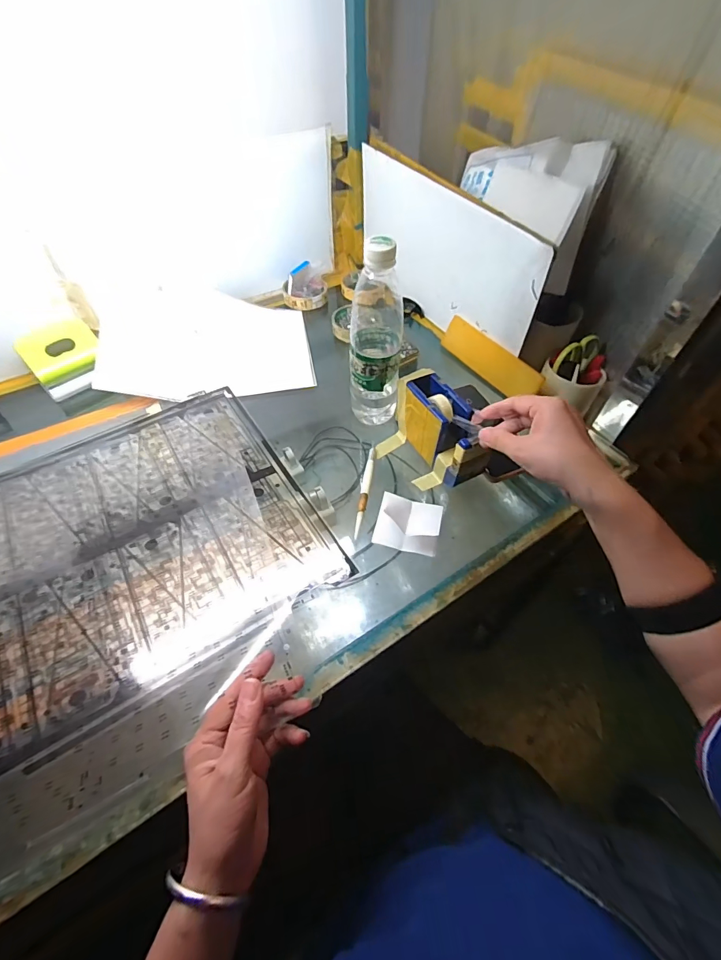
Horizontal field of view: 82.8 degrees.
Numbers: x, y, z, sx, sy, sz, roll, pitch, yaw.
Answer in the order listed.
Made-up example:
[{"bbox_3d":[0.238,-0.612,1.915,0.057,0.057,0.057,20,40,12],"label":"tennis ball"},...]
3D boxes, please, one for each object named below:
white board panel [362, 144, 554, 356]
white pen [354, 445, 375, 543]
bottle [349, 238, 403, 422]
[{"bbox_3d":[0.118,-0.355,0.642,0.013,0.188,0.409,-26,59,-16],"label":"white board panel"},{"bbox_3d":[0.005,0.010,0.489,0.010,0.010,0.132,7,53,6],"label":"white pen"},{"bbox_3d":[0.019,-0.163,0.489,0.060,0.230,0.064,4,52,4],"label":"bottle"}]

